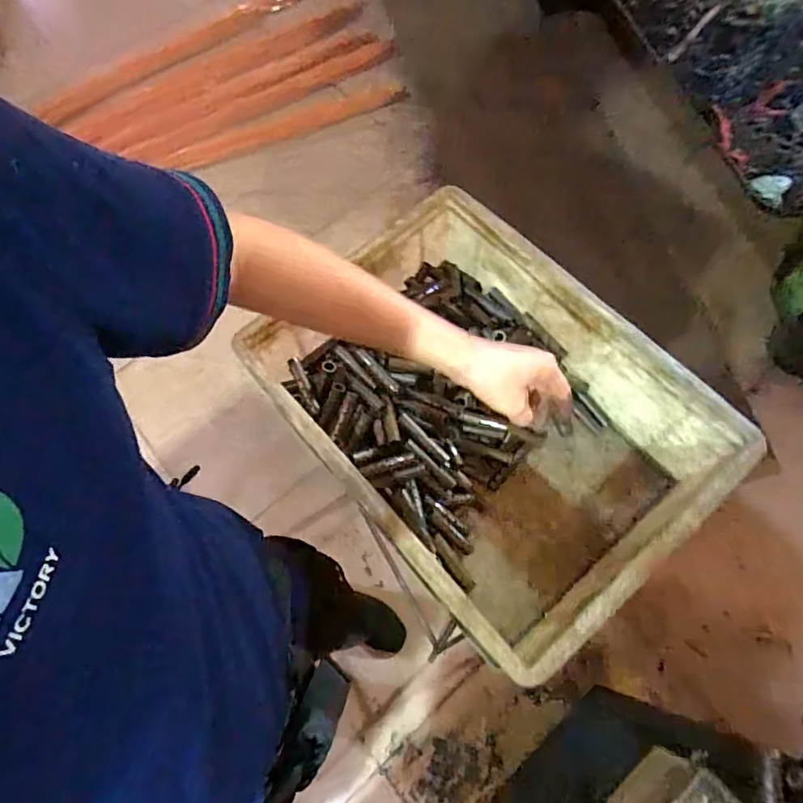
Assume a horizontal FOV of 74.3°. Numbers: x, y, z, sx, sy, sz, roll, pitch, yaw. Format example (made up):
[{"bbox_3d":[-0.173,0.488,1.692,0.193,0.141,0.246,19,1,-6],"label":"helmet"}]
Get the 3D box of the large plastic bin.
[{"bbox_3d":[0.091,0.021,0.631,0.343,0.171,0.454,-39,71,-12],"label":"large plastic bin"}]

